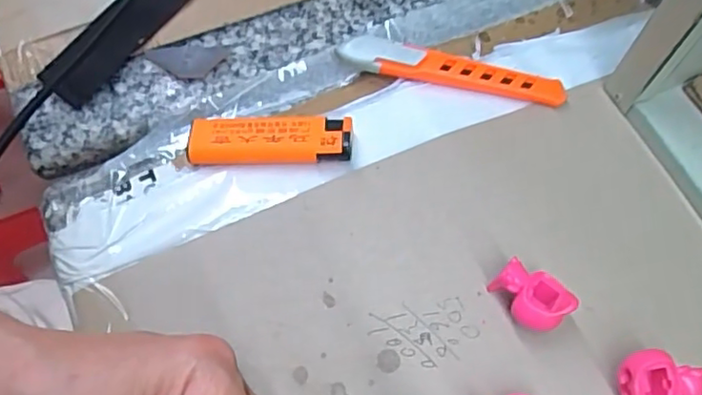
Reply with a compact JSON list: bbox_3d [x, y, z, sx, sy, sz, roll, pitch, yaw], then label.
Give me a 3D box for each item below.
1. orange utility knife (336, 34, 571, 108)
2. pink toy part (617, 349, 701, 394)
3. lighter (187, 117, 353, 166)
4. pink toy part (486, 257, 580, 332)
[{"bbox_3d":[0.054,-0.066,0.328,0.118,0.017,0.016,9,65,2],"label":"orange utility knife"},{"bbox_3d":[0.126,0.077,0.258,0.032,0.023,0.024,-6,65,-5],"label":"pink toy part"},{"bbox_3d":[-0.040,-0.028,0.306,0.080,0.007,0.023,-1,85,3],"label":"lighter"},{"bbox_3d":[0.079,0.044,0.274,0.023,0.021,0.032,-35,71,-17],"label":"pink toy part"}]

